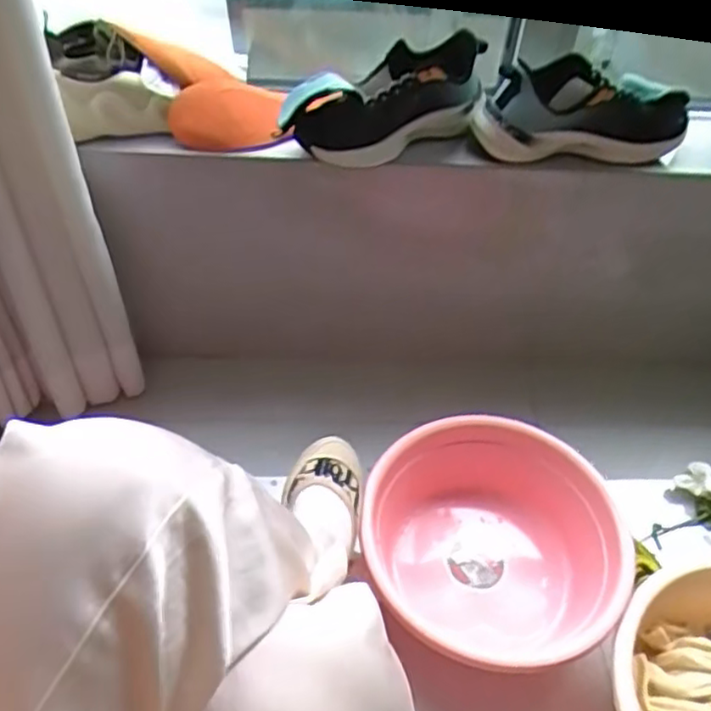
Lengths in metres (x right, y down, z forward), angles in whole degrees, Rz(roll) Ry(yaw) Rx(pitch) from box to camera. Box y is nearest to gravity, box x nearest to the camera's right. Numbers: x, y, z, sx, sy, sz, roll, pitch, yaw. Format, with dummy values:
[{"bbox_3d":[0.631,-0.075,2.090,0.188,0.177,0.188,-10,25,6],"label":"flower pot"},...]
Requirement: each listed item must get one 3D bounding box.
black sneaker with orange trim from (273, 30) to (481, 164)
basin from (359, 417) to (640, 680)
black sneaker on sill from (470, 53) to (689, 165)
[{"bbox_3d":[0.038,-0.325,0.819,0.274,0.098,0.119,-31,56,-29],"label":"black sneaker with orange trim"},{"bbox_3d":[0.155,0.232,0.797,0.289,0.175,0.255,0,47,-3],"label":"basin"},{"bbox_3d":[0.294,-0.324,0.853,0.268,0.105,0.106,-9,48,-11],"label":"black sneaker on sill"}]

